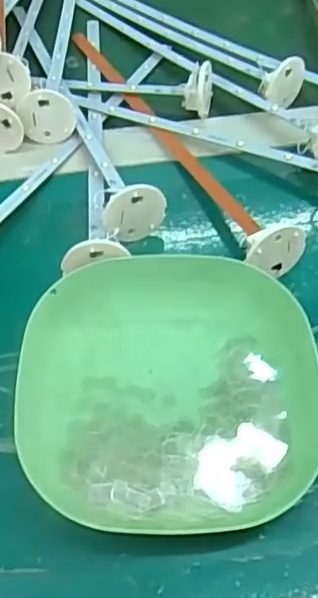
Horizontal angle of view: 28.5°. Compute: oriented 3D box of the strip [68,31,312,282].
[{"bbox_3d":[-0.004,-0.119,0.420,0.033,0.036,0.281,-25,58,-18],"label":"strip"}]

